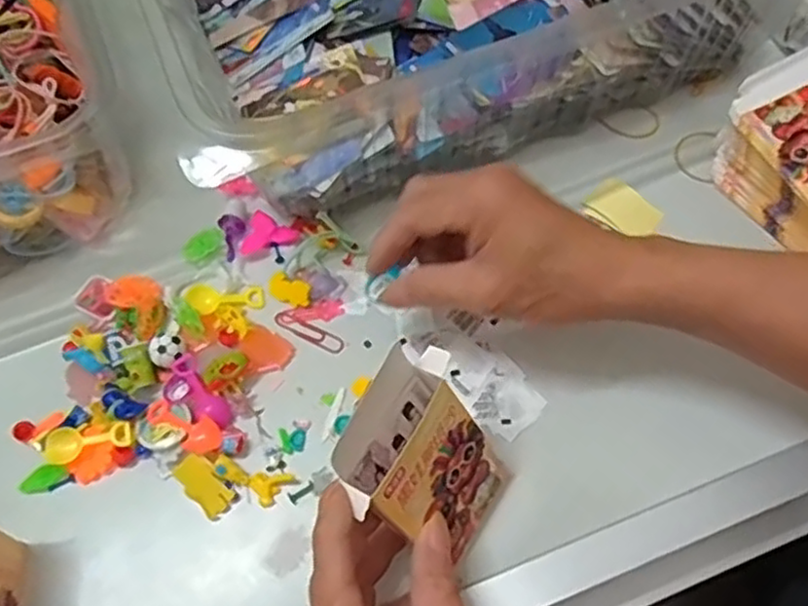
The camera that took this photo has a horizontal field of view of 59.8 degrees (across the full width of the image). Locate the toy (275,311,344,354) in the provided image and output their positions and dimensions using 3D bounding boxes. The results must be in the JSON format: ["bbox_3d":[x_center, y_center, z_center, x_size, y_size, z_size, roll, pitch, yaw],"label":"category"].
[{"bbox_3d":[-0.060,0.018,0.443,0.047,0.004,0.012,26,67,15],"label":"toy"}]

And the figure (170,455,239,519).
[{"bbox_3d":[-0.112,0.102,0.394,0.021,0.004,0.036,-43,83,4],"label":"figure"}]

